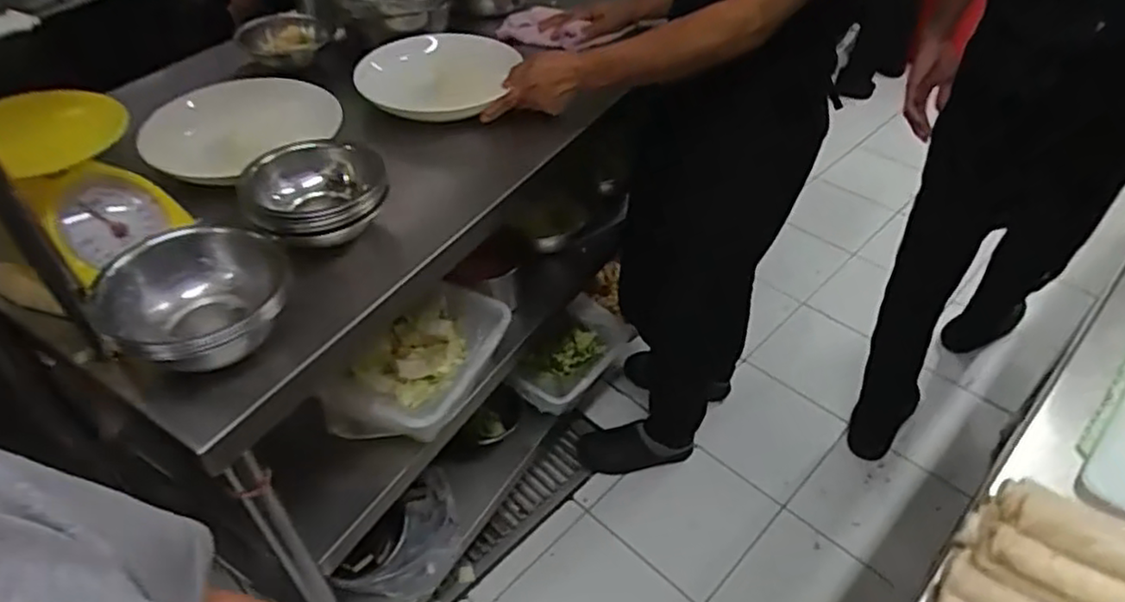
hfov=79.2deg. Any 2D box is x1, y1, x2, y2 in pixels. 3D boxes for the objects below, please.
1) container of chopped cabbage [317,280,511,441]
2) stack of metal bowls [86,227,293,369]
[{"bbox_3d":[-0.204,0.104,1.041,0.185,0.101,0.284,13,45,14],"label":"container of chopped cabbage"},{"bbox_3d":[-0.357,0.001,0.670,0.165,0.075,0.176,-4,43,-3],"label":"stack of metal bowls"}]

